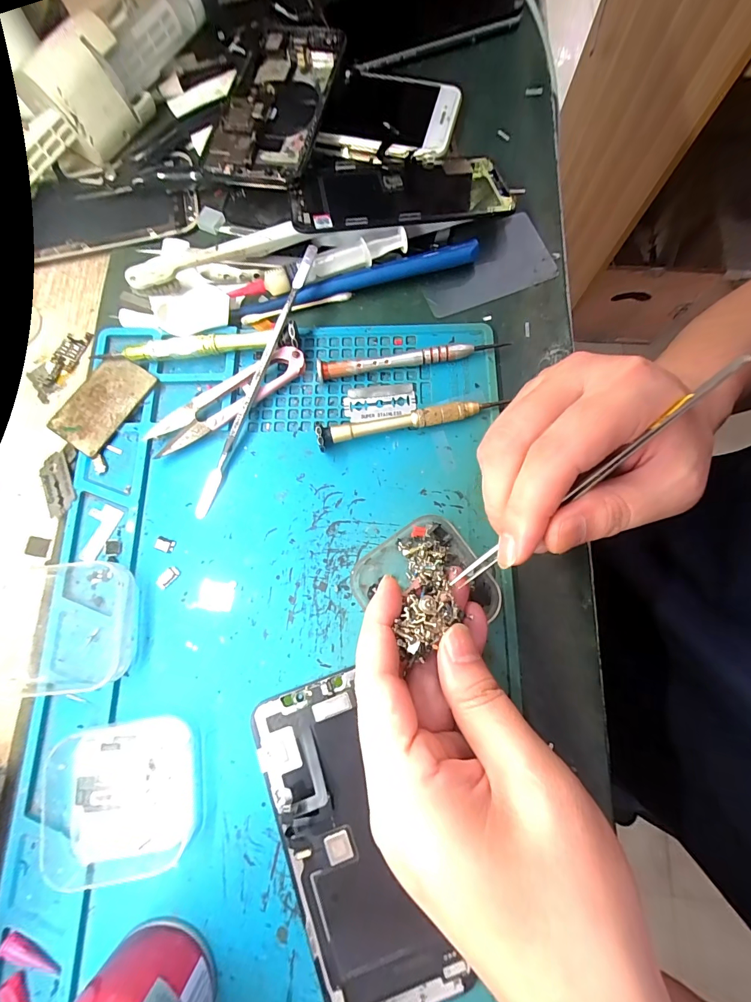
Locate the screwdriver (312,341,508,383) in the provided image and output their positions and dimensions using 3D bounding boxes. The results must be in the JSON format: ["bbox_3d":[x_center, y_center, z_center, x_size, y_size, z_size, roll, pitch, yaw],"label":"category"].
[{"bbox_3d":[0.022,-0.085,0.231,0.113,0.011,0.008,-9,77,0],"label":"screwdriver"}]

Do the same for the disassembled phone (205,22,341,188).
[{"bbox_3d":[-0.068,-0.273,0.261,0.071,0.007,0.146,9,76,4],"label":"disassembled phone"}]

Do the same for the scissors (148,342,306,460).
[{"bbox_3d":[-0.087,-0.060,0.228,0.100,0.010,0.021,-34,79,-6],"label":"scissors"}]

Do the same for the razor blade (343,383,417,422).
[{"bbox_3d":[0.003,-0.060,0.229,0.042,0.004,0.021,-7,77,0],"label":"razor blade"}]

